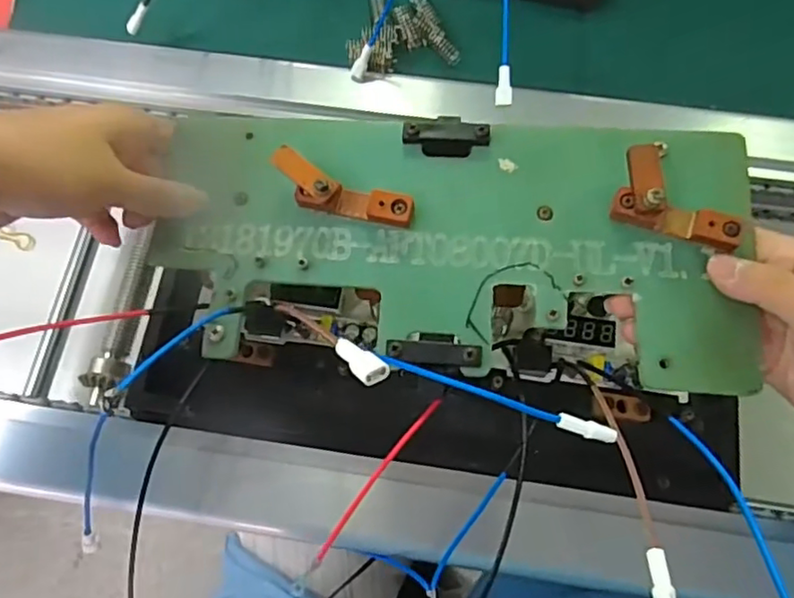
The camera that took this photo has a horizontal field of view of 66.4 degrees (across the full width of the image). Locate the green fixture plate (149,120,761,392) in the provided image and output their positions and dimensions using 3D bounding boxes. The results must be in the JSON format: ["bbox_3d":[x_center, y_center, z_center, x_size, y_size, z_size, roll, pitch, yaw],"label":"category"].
[{"bbox_3d":[0.023,-0.034,0.300,0.288,0.026,0.129,6,71,7],"label":"green fixture plate"}]

